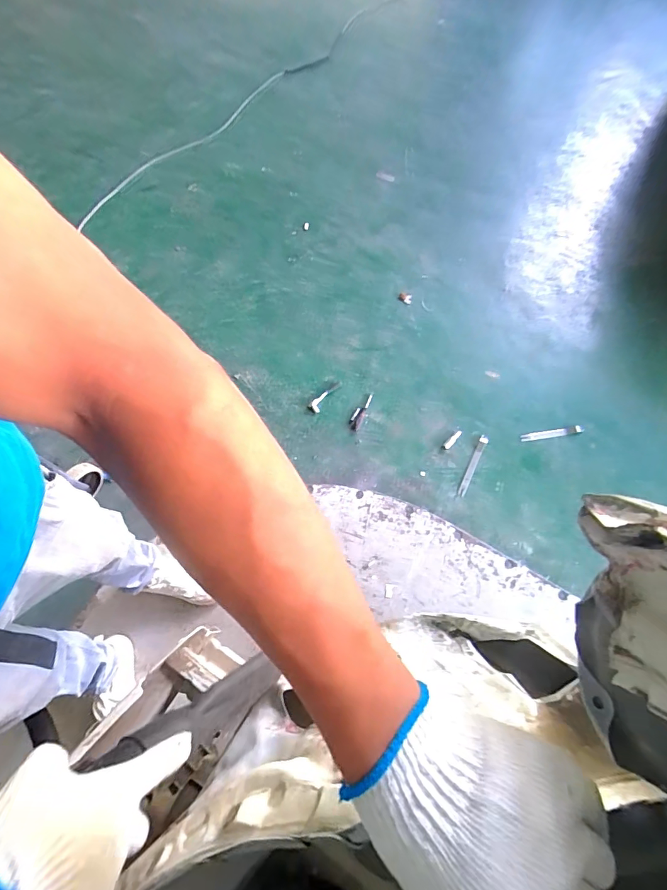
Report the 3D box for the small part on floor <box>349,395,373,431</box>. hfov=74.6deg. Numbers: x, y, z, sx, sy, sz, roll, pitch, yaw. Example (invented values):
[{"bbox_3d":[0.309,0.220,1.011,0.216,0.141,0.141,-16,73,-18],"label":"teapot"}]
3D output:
[{"bbox_3d":[0.094,-0.116,1.511,0.040,0.010,0.144,23,71,6],"label":"small part on floor"}]

